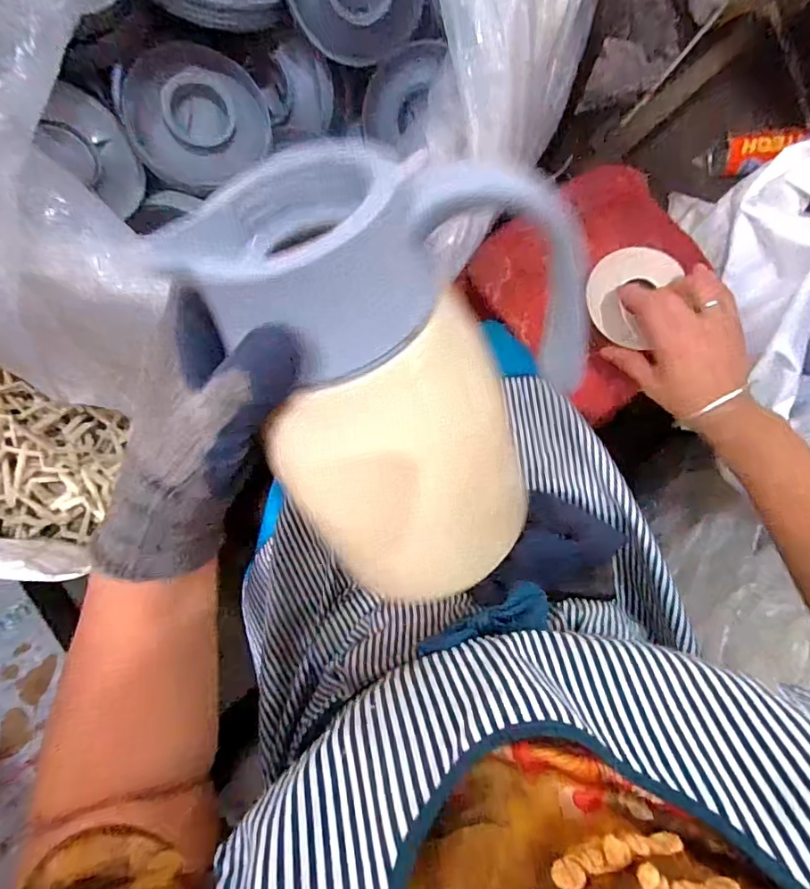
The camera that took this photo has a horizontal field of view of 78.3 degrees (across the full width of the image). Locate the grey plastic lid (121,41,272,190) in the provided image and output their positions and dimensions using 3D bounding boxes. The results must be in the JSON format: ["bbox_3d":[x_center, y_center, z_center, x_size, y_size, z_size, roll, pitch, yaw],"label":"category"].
[{"bbox_3d":[-0.209,-0.332,0.511,0.130,0.019,0.133,38,89,-27],"label":"grey plastic lid"}]

